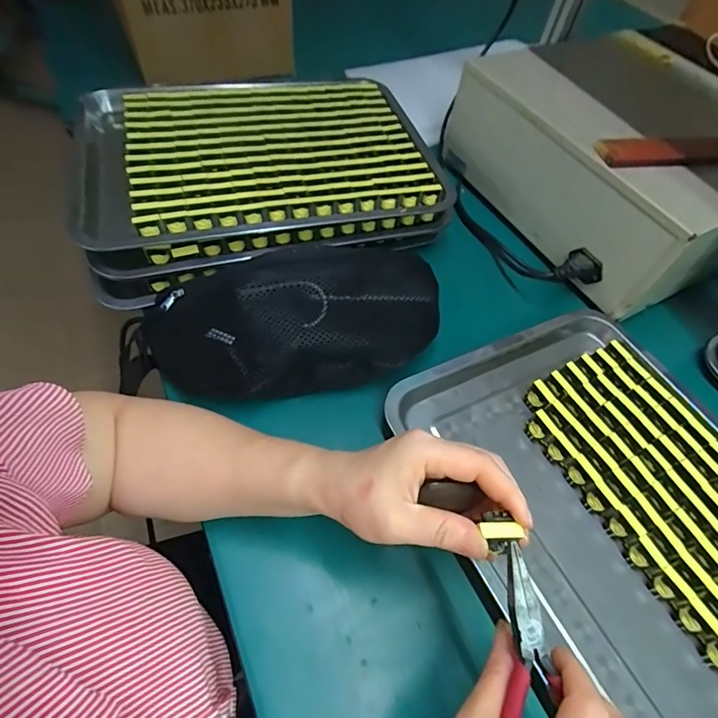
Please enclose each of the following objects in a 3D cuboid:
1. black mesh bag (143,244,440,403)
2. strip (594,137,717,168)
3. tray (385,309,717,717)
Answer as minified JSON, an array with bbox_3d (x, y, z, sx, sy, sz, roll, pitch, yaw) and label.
[{"bbox_3d":[-0.055,-0.031,0.410,0.277,0.084,0.111,-10,58,-11],"label":"black mesh bag"},{"bbox_3d":[0.399,-0.214,0.456,0.321,0.016,0.030,-4,57,-8],"label":"strip"},{"bbox_3d":[0.227,0.137,0.358,0.283,0.022,0.385,-21,60,-18],"label":"tray"}]

